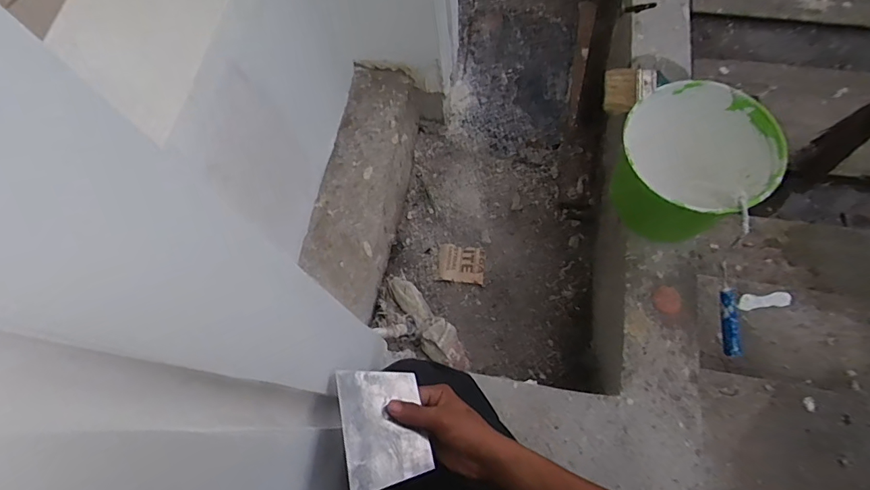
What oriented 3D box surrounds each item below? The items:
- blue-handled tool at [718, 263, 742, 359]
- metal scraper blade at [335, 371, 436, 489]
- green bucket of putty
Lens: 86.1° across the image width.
[{"bbox_3d":[0.454,0.102,0.719,0.022,0.030,0.151,-13,101,-7],"label":"blue-handled tool"},{"bbox_3d":[-0.053,0.188,0.488,0.089,0.005,0.116,2,56,-28],"label":"metal scraper blade"},{"bbox_3d":[0.381,-0.118,0.725,0.212,0.152,0.219,-2,70,5],"label":"green bucket of putty"}]

